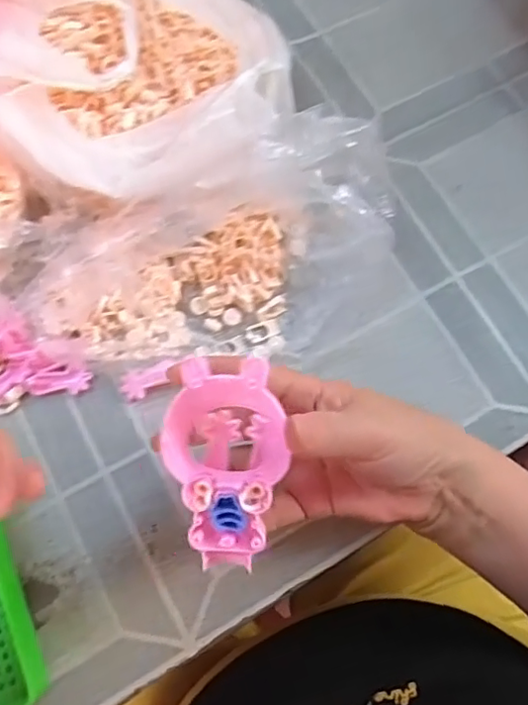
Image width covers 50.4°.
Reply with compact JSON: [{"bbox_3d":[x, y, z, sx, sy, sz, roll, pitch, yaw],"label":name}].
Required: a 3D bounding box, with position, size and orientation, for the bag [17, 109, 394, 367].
[{"bbox_3d":[-0.031,-0.063,0.364,0.263,0.078,0.136,-15,73,-6],"label":"bag"}]

